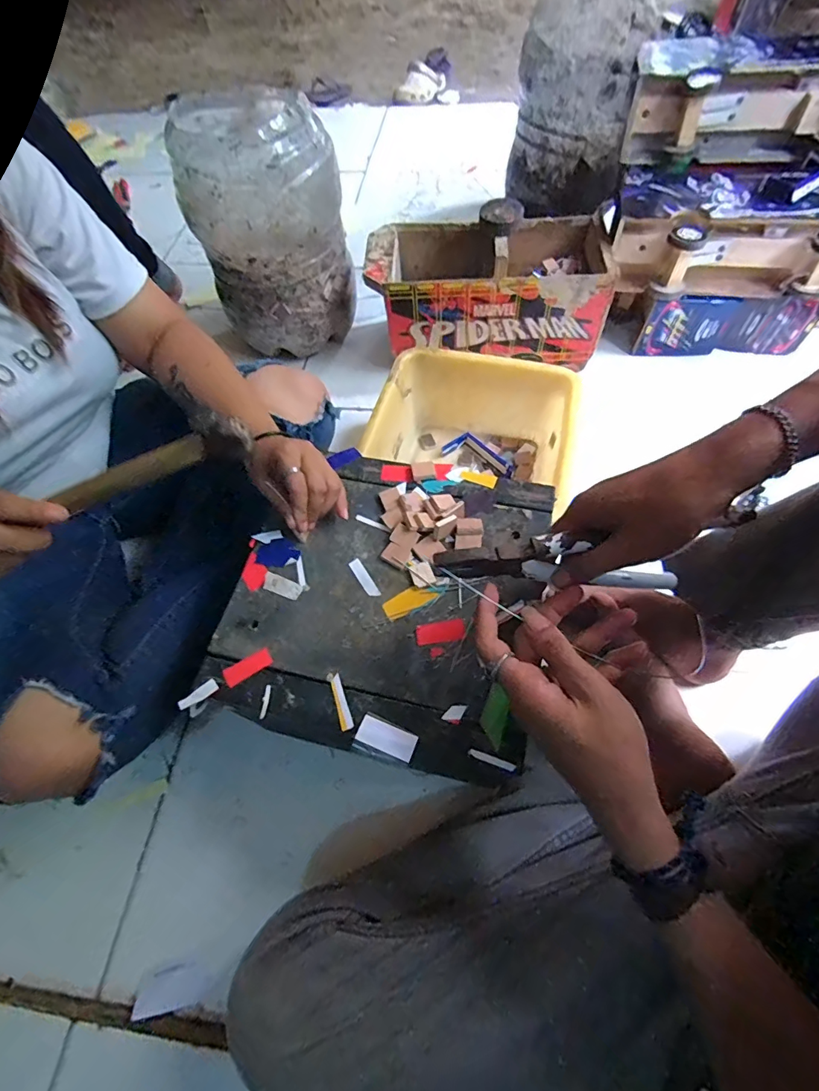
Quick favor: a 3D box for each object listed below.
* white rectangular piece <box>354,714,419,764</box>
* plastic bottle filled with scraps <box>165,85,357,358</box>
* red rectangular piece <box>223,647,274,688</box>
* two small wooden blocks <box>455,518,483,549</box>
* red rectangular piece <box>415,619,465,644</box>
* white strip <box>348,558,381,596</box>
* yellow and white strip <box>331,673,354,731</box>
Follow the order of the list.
[{"bbox_3d":[-0.017,0.148,0.361,0.045,0.008,0.021,20,65,13],"label":"white rectangular piece"},{"bbox_3d":[-0.226,-0.521,0.783,0.226,0.324,0.244,-17,62,-6],"label":"plastic bottle filled with scraps"},{"bbox_3d":[-0.139,0.104,0.401,0.040,0.004,0.017,-32,65,-13],"label":"red rectangular piece"},{"bbox_3d":[0.057,-0.011,0.448,0.025,0.012,0.034,3,62,5],"label":"two small wooden blocks"},{"bbox_3d":[0.027,0.074,0.400,0.041,0.004,0.017,-8,62,-1],"label":"red rectangular piece"},{"bbox_3d":[-0.042,0.030,0.437,0.011,0.004,0.044,-30,64,-12],"label":"white strip"},{"bbox_3d":[-0.057,0.129,0.384,0.009,0.004,0.045,-19,62,-7],"label":"yellow and white strip"}]

